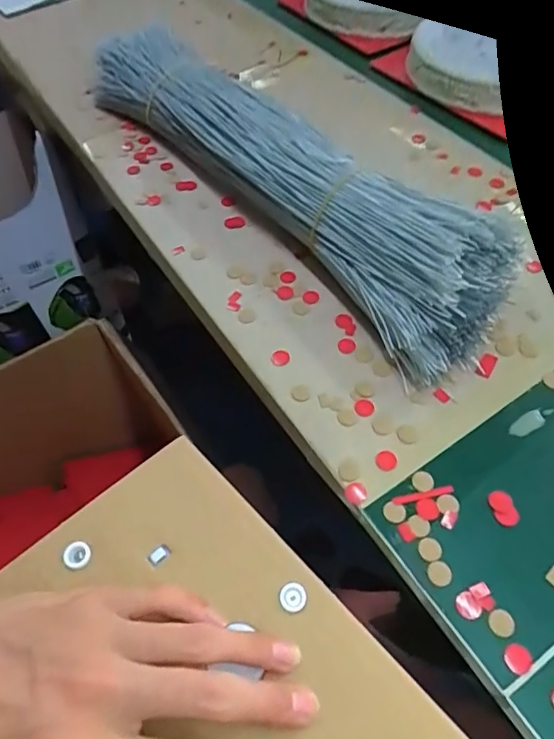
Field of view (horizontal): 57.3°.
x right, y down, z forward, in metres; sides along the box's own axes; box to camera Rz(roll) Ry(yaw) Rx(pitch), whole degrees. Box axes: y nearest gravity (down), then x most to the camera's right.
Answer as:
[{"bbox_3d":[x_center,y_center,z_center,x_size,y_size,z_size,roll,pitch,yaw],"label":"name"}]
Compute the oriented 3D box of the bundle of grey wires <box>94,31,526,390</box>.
[{"bbox_3d":[-0.016,-0.205,0.473,0.118,0.076,0.542,-33,61,-17],"label":"bundle of grey wires"}]

